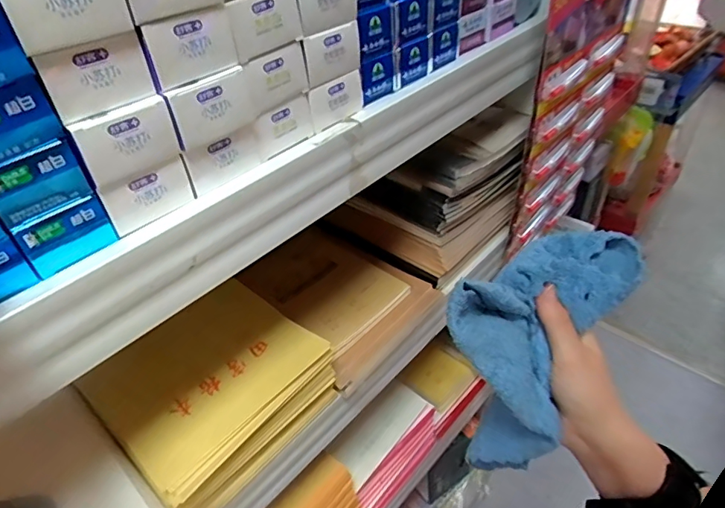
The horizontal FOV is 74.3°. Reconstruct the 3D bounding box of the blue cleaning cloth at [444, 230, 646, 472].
[{"bbox_3d":[0.127,0.073,0.353,0.119,0.164,0.076,-35,49,-30],"label":"blue cleaning cloth"}]

